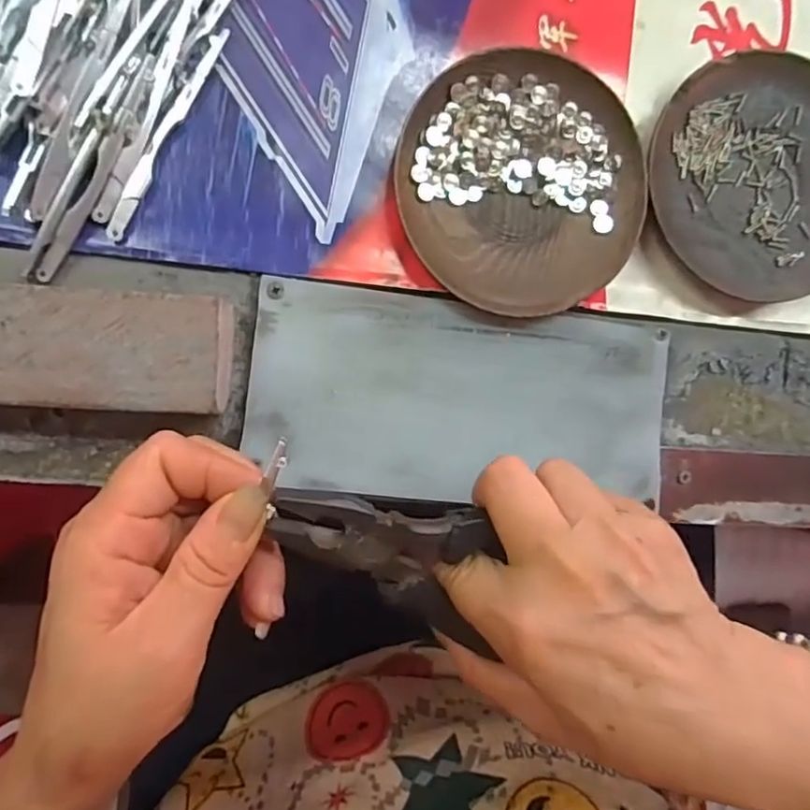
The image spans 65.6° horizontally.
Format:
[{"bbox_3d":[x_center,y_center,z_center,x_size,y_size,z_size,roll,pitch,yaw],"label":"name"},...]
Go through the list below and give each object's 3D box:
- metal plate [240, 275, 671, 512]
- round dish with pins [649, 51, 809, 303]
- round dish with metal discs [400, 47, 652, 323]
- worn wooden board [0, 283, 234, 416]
[{"bbox_3d":[0.029,-0.002,0.294,0.195,0.006,0.091,5,92,-8],"label":"metal plate"},{"bbox_3d":[0.174,-0.111,0.308,0.114,0.015,0.111,-1,93,-9],"label":"round dish with pins"},{"bbox_3d":[0.053,-0.101,0.290,0.111,0.017,0.116,-1,93,-9],"label":"round dish with metal discs"},{"bbox_3d":[-0.167,-0.025,0.255,0.185,0.030,0.047,3,93,-9],"label":"worn wooden board"}]

